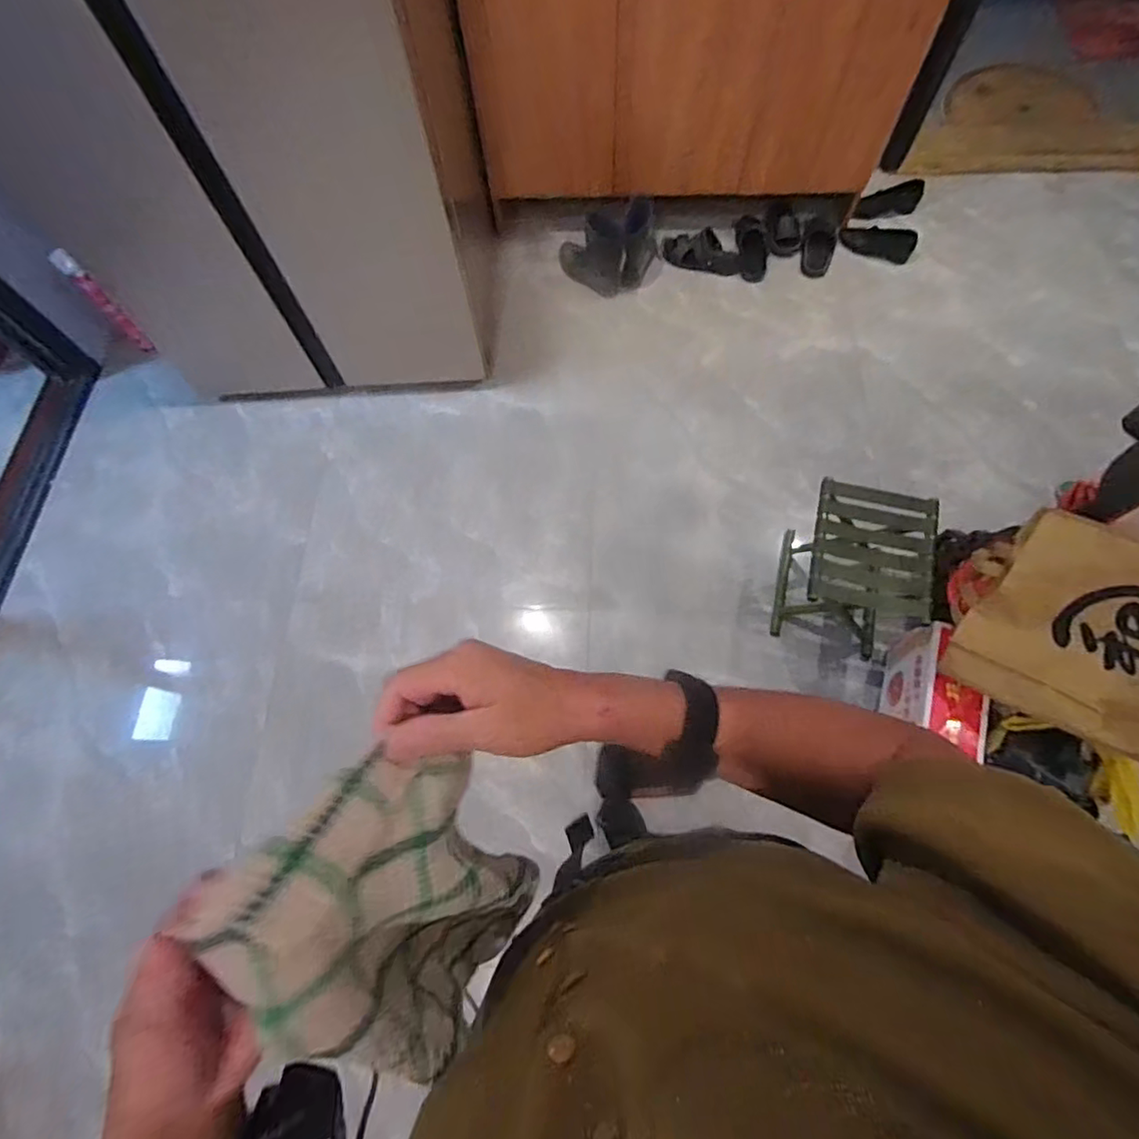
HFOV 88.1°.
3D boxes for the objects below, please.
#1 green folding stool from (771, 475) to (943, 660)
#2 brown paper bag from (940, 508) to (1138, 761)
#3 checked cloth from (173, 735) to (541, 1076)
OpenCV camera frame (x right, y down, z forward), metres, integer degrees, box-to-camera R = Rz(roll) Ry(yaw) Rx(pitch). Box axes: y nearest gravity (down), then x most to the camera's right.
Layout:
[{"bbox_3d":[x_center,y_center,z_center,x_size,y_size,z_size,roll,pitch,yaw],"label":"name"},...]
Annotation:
[{"bbox_3d":[0.679,0.010,1.439,0.269,0.335,0.282,14,68,5],"label":"green folding stool"},{"bbox_3d":[0.956,0.133,1.026,0.419,0.107,0.359,27,111,23],"label":"brown paper bag"},{"bbox_3d":[-0.086,0.191,0.352,0.123,0.216,0.120,35,71,13],"label":"checked cloth"}]

